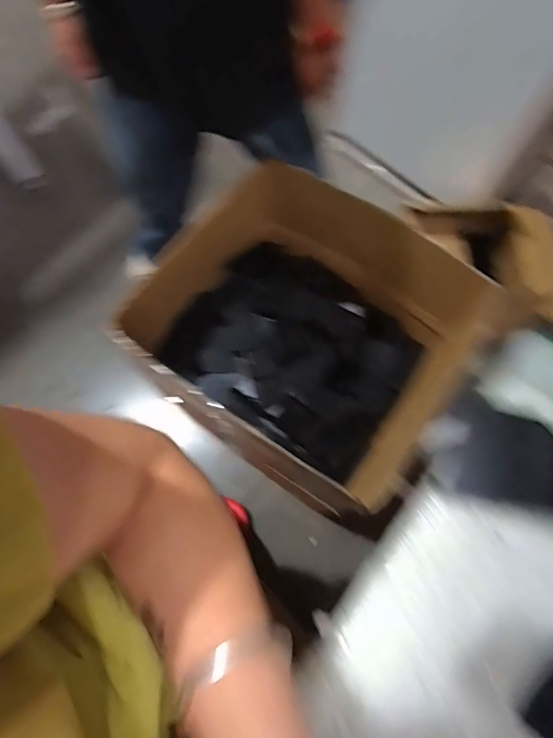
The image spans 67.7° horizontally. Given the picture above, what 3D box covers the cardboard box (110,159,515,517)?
[{"bbox_3d":[0.041,-0.073,0.859,0.485,0.307,0.491,35,75,9],"label":"cardboard box"}]

